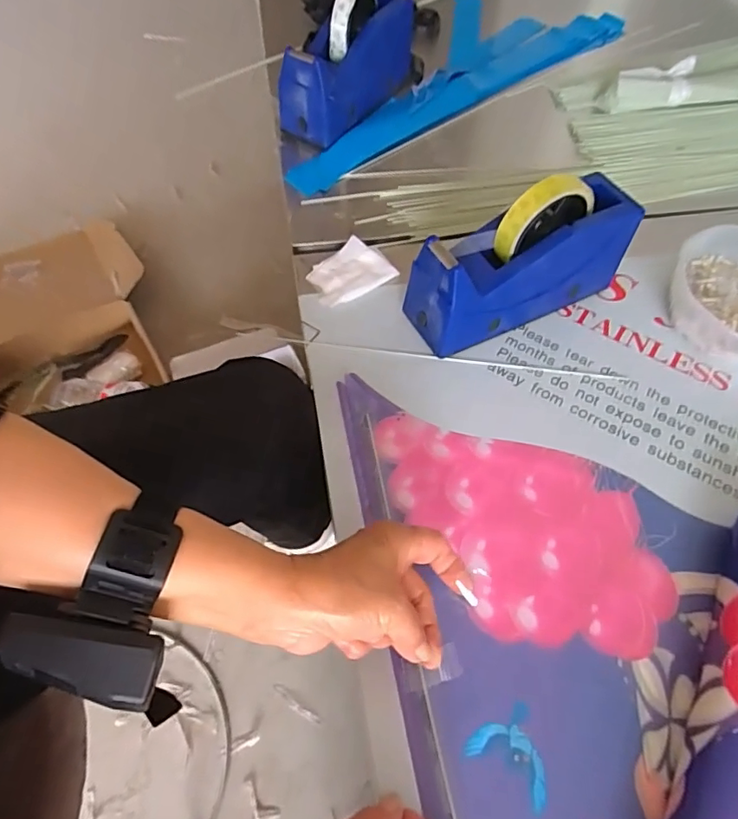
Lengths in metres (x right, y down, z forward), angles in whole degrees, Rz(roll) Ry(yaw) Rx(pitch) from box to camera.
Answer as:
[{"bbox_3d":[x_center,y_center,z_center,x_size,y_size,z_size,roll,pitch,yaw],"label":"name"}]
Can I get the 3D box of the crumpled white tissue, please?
[{"bbox_3d":[-0.022,-0.138,0.532,0.078,0.013,0.059,-36,67,-19],"label":"crumpled white tissue"}]

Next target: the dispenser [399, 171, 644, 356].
[{"bbox_3d":[0.139,-0.135,0.470,0.204,0.120,0.065,-21,62,-14],"label":"dispenser"}]

